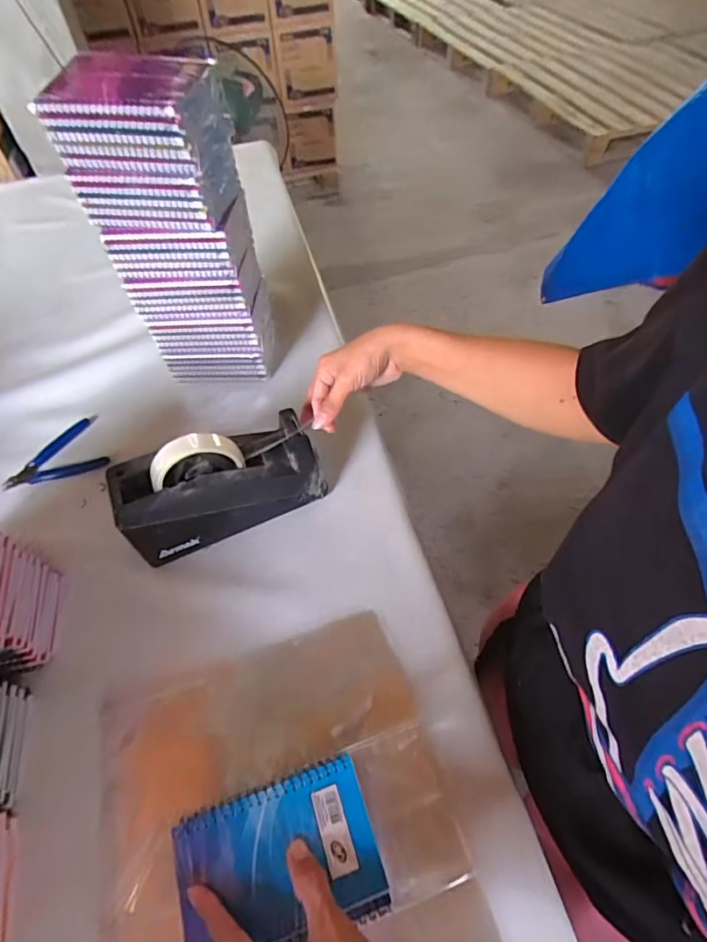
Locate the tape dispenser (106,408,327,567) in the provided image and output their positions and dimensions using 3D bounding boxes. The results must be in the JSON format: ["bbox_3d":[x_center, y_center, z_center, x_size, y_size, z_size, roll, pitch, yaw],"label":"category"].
[{"bbox_3d":[-0.137,0.006,0.514,0.191,0.108,0.073,-22,57,-13],"label":"tape dispenser"}]

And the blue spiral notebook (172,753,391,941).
[{"bbox_3d":[-0.050,0.261,0.340,0.129,0.010,0.092,-16,56,-10],"label":"blue spiral notebook"}]

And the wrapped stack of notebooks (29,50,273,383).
[{"bbox_3d":[-0.182,-0.227,0.557,0.137,0.327,0.096,6,55,6],"label":"wrapped stack of notebooks"}]

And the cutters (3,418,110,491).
[{"bbox_3d":[-0.374,-0.013,0.632,0.116,0.010,0.084,-27,58,-16],"label":"cutters"}]

